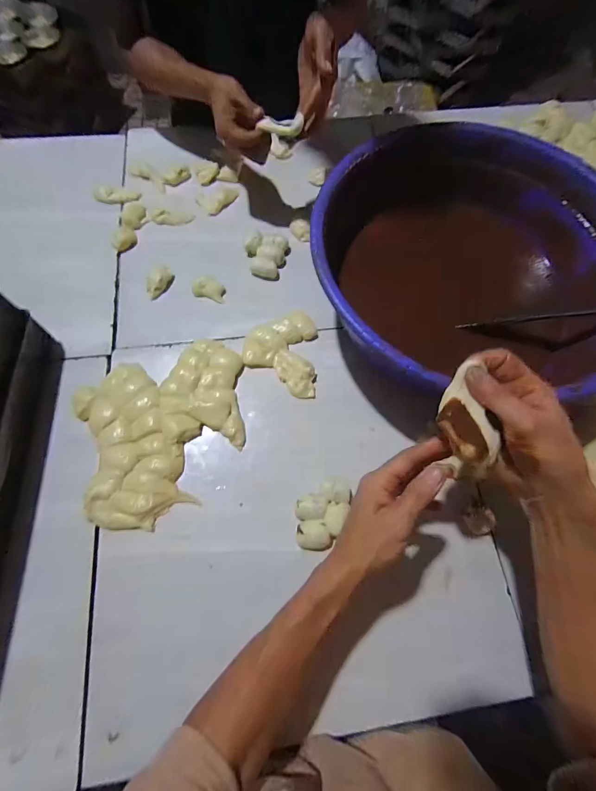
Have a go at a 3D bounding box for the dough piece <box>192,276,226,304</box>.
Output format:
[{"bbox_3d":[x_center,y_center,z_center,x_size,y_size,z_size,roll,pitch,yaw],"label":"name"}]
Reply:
[{"bbox_3d":[-0.144,-0.173,0.536,0.048,0.027,0.032,2,72,-2],"label":"dough piece"}]

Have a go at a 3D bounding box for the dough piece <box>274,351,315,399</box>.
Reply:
[{"bbox_3d":[-0.003,-0.033,0.489,0.045,0.025,0.083,-36,77,-13],"label":"dough piece"}]

